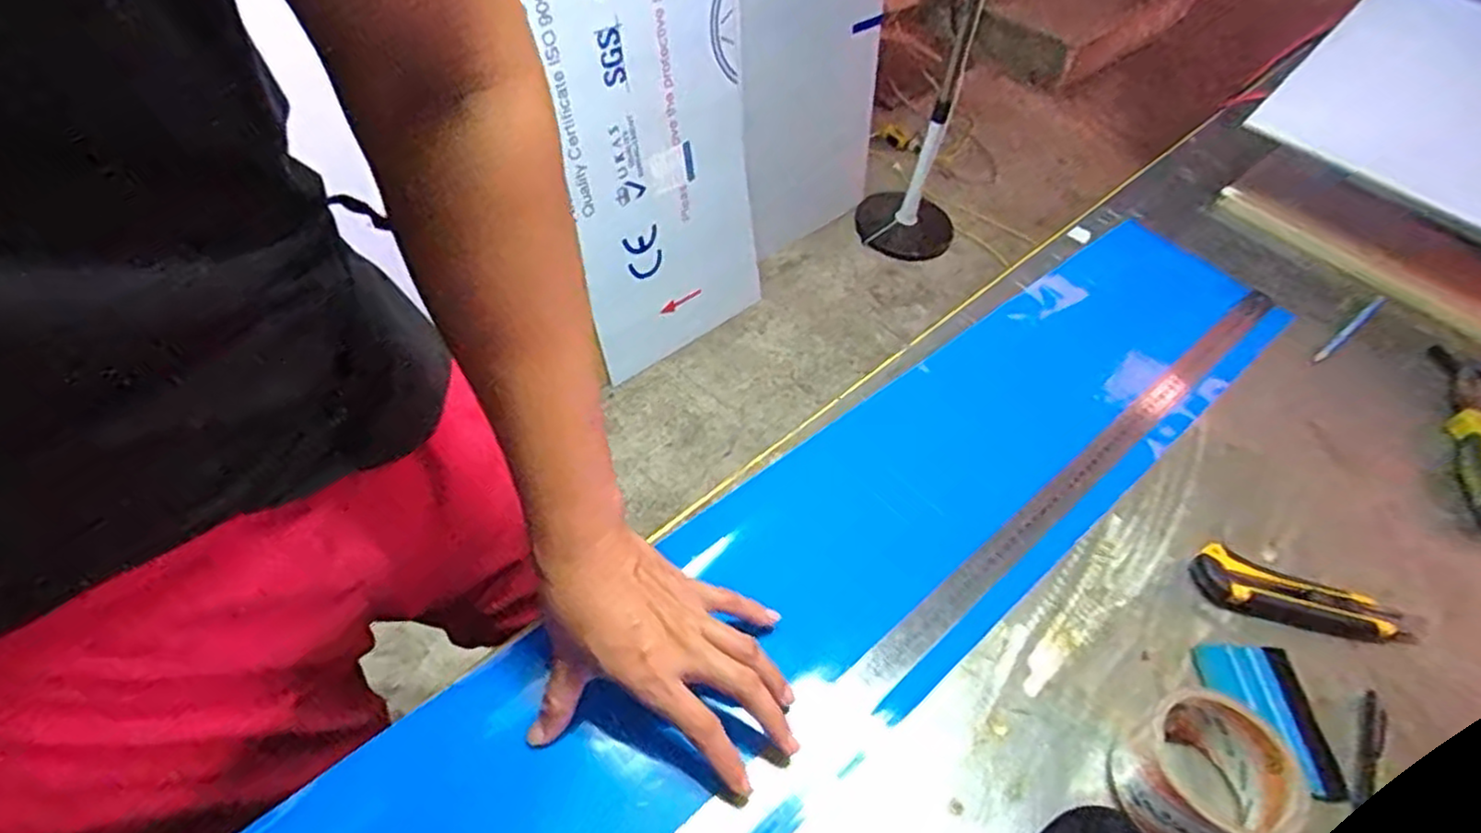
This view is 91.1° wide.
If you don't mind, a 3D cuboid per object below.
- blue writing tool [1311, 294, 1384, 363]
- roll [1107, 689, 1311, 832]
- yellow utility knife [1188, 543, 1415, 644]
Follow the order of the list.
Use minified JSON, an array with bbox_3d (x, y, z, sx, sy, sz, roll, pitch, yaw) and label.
[{"bbox_3d":[0.637,-0.092,0.757,0.155,0.011,0.012,-30,59,-26],"label":"blue writing tool"},{"bbox_3d":[0.281,0.216,0.436,0.091,0.063,0.084,2,51,-3],"label":"roll"},{"bbox_3d":[0.417,0.138,0.539,0.151,0.016,0.043,17,51,9],"label":"yellow utility knife"}]

